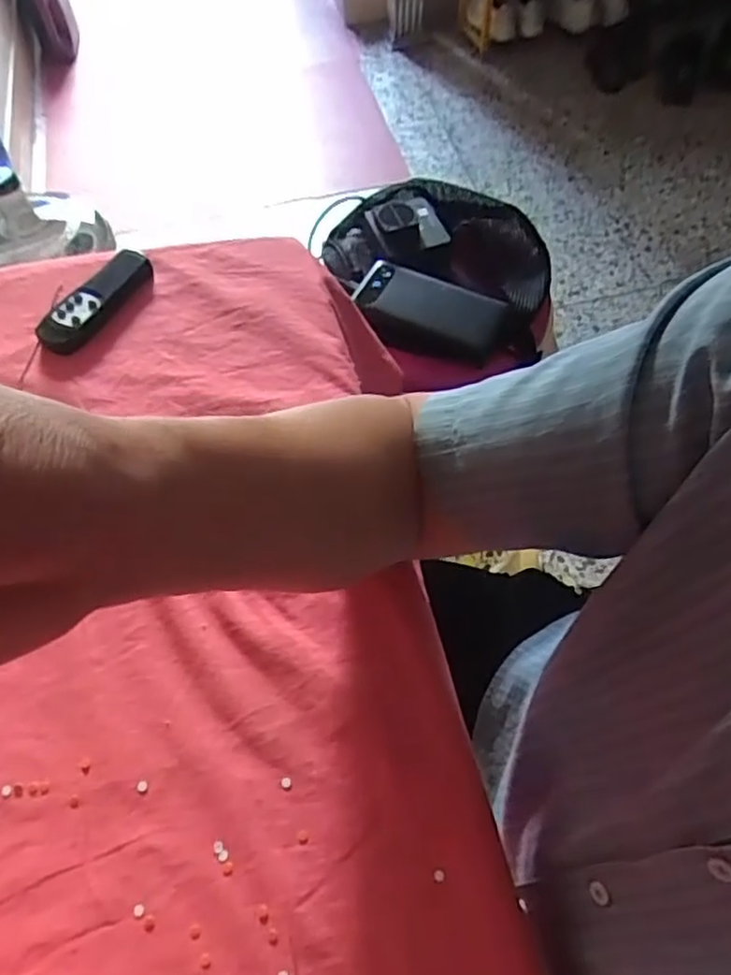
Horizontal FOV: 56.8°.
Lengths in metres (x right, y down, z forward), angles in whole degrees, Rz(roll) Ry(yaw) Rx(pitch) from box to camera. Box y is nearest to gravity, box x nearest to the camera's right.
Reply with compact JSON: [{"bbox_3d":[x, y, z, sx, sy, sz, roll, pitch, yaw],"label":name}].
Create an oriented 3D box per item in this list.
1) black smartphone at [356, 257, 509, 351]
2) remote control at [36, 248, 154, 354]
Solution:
[{"bbox_3d":[0.064,-0.188,0.683,0.146,0.012,0.057,23,77,7],"label":"black smartphone"},{"bbox_3d":[-0.221,-0.155,0.558,0.036,0.021,0.111,31,64,18],"label":"remote control"}]

